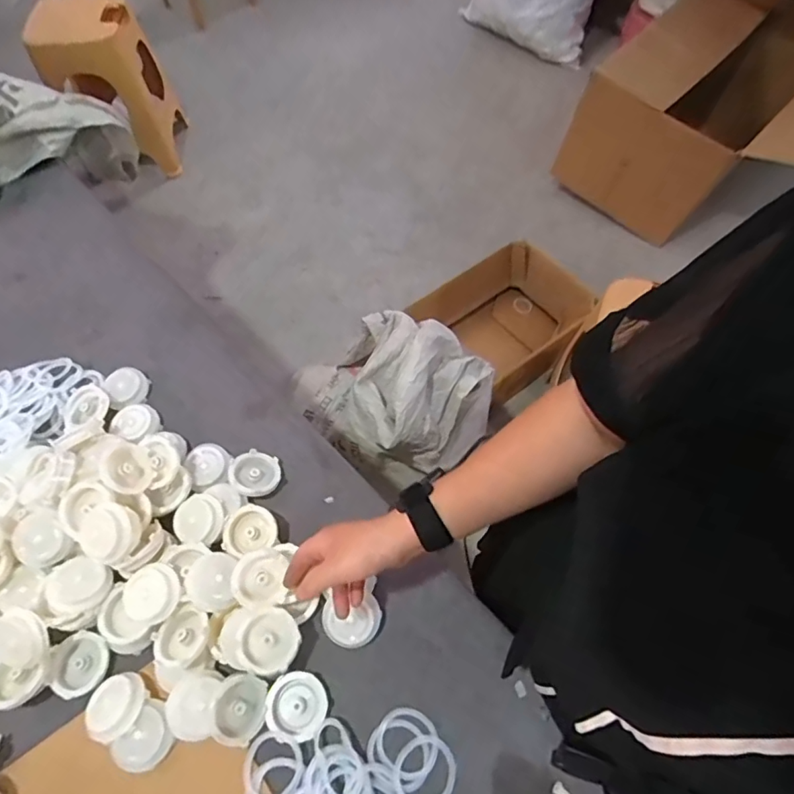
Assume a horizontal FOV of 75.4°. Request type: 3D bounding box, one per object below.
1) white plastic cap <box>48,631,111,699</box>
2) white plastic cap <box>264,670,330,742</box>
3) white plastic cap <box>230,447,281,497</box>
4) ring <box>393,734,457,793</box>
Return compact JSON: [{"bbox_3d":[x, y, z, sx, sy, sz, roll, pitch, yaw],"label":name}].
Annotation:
[{"bbox_3d":[-0.320,0.270,0.521,0.056,0.019,0.058,0,62,0],"label":"white plastic cap"},{"bbox_3d":[-0.097,0.299,0.501,0.058,0.010,0.053,0,62,0],"label":"white plastic cap"},{"bbox_3d":[-0.166,0.091,0.607,0.056,0.026,0.057,0,62,0],"label":"white plastic cap"},{"bbox_3d":[0.026,0.348,0.477,0.055,0.011,0.059,24,65,13],"label":"ring"}]

